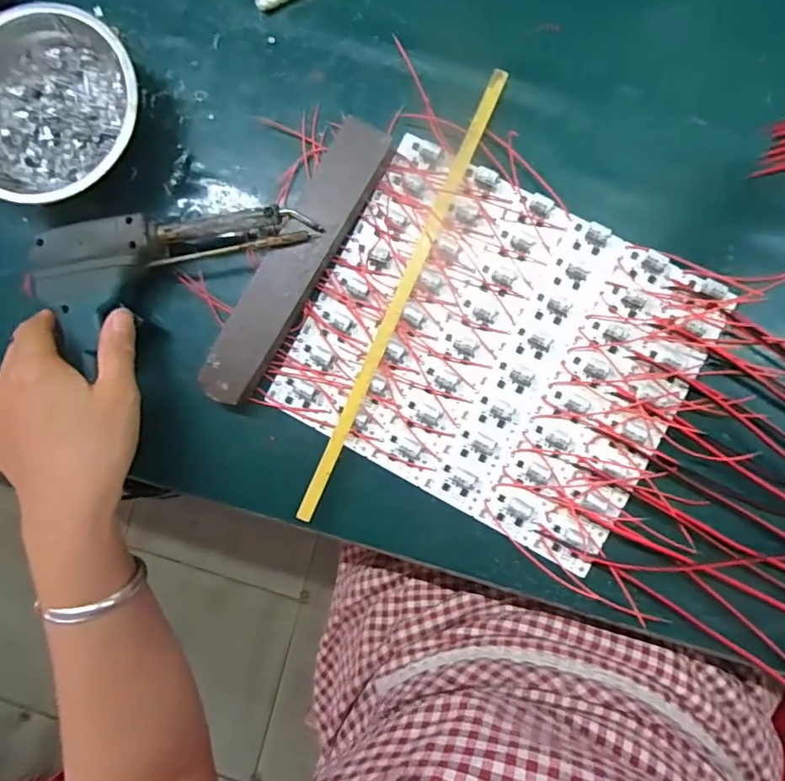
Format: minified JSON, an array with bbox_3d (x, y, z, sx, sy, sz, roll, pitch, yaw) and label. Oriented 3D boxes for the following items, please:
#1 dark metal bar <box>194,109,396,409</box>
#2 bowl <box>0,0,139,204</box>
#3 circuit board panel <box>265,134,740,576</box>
[{"bbox_3d":[-0.065,-0.085,0.344,0.039,0.016,0.202,30,93,3],"label":"dark metal bar"},{"bbox_3d":[-0.226,-0.188,0.350,0.122,0.048,0.129,0,91,4],"label":"bowl"},{"bbox_3d":[0.066,-0.026,0.338,0.237,0.014,0.199,28,93,3],"label":"circuit board panel"}]

